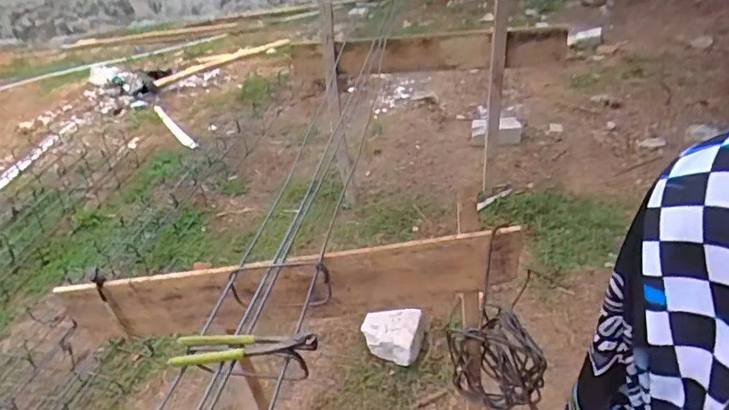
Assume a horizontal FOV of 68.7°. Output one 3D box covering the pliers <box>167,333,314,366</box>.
[{"bbox_3d":[-0.185,0.218,0.816,0.219,0.021,0.053,-6,31,7],"label":"pliers"}]

